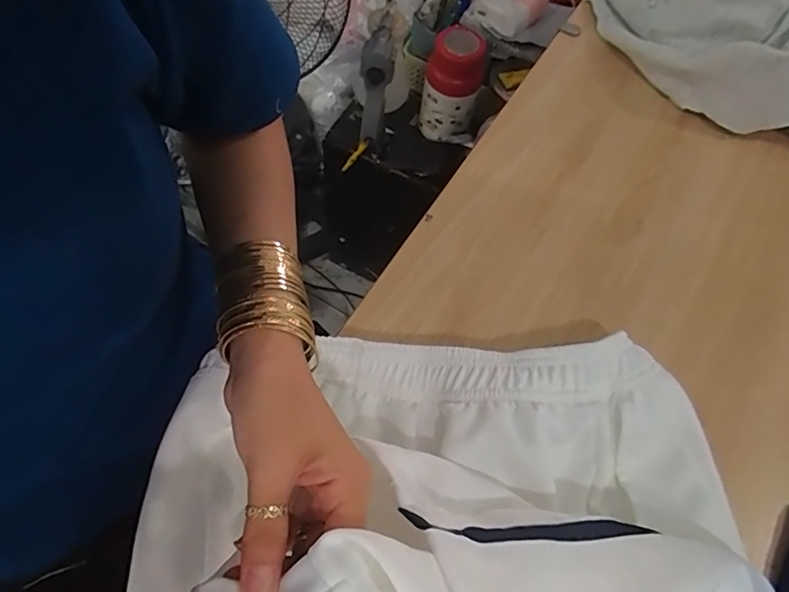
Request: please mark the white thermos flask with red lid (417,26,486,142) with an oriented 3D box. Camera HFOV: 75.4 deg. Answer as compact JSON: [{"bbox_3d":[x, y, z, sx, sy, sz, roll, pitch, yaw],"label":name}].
[{"bbox_3d":[0.098,-0.366,0.908,0.097,0.177,0.105,8,61,0],"label":"white thermos flask with red lid"}]

